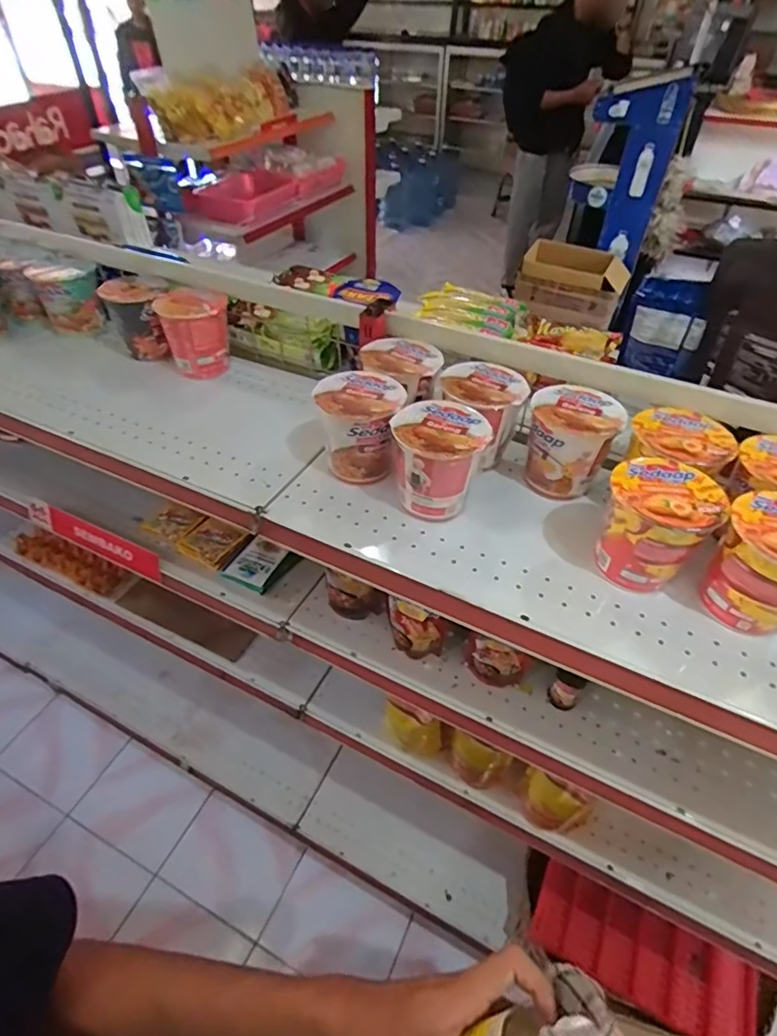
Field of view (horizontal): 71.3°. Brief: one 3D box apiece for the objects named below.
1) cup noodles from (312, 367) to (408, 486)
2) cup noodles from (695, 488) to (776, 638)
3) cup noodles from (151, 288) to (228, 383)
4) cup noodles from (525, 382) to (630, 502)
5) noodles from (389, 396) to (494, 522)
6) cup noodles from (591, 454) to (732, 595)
[{"bbox_3d":[-0.036,-0.116,0.688,0.104,0.107,0.102,4,46,3],"label":"cup noodles"},{"bbox_3d":[0.378,0.048,0.542,0.107,0.112,0.101,-32,54,-28],"label":"cup noodles"},{"bbox_3d":[-0.309,-0.300,0.873,0.099,0.113,0.095,-20,49,-19],"label":"cup noodles"},{"bbox_3d":[0.225,-0.094,0.679,0.101,0.109,0.099,9,46,8],"label":"cup noodles"},{"bbox_3d":[0.059,-0.069,0.645,0.108,0.104,0.105,-2,46,-2],"label":"noodles"},{"bbox_3d":[0.277,0.009,0.572,0.099,0.104,0.102,0,46,0],"label":"cup noodles"}]

